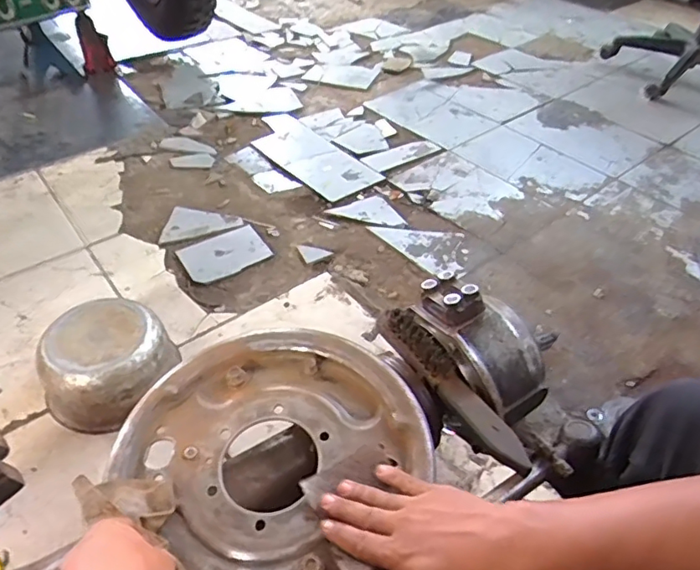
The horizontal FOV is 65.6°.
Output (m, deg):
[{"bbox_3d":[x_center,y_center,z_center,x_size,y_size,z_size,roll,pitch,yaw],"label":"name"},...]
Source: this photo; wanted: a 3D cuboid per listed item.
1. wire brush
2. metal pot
[{"bbox_3d":[0.110,0.101,0.578,0.037,0.033,0.212,-25,51,-26],"label":"wire brush"},{"bbox_3d":[-0.423,0.136,0.958,0.191,0.126,0.214,24,48,20],"label":"metal pot"}]

